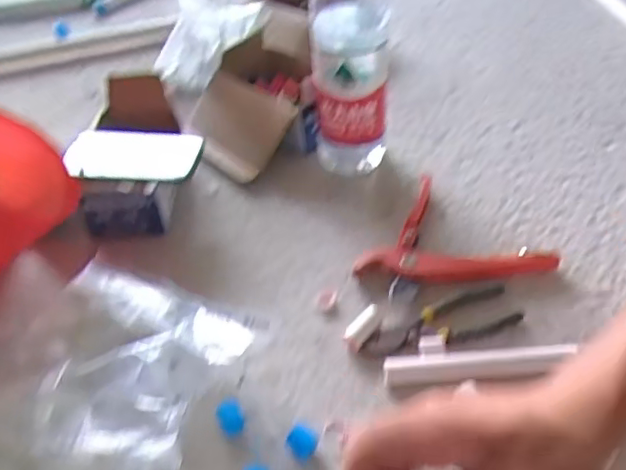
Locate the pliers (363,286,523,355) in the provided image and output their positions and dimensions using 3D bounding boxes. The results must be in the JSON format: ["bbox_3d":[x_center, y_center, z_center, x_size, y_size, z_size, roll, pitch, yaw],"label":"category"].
[{"bbox_3d":[0.123,0.089,0.601,0.158,0.018,0.051,-16,45,-11],"label":"pliers"}]

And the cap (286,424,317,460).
[{"bbox_3d":[-0.009,0.175,0.517,0.025,0.013,0.025,-3,44,3],"label":"cap"}]

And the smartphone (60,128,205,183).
[{"bbox_3d":[-0.215,-0.095,0.735,0.157,0.059,0.008,2,2,0],"label":"smartphone"}]

